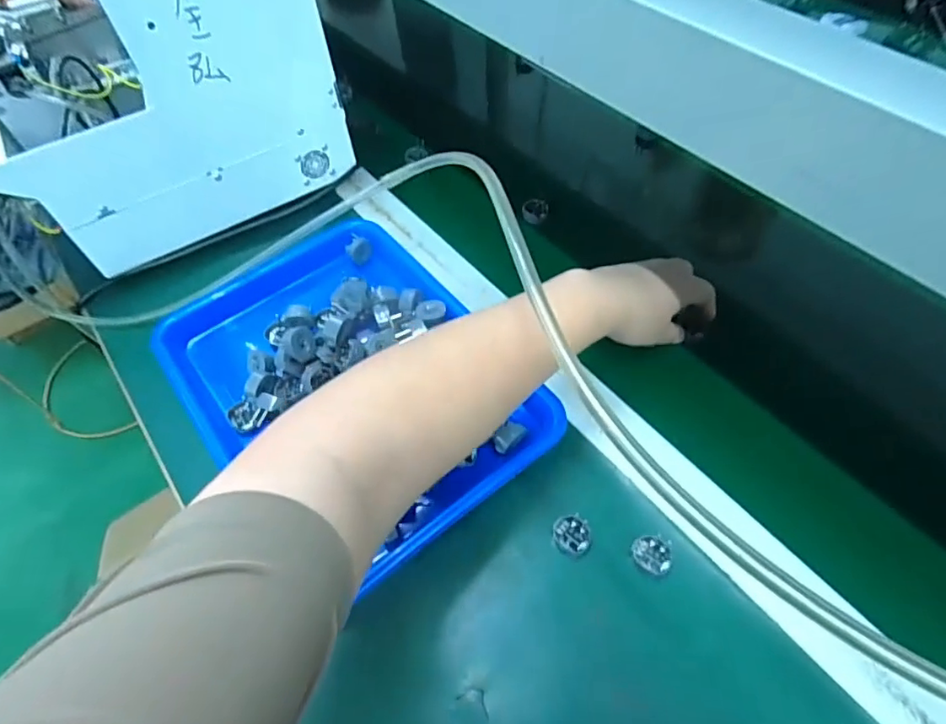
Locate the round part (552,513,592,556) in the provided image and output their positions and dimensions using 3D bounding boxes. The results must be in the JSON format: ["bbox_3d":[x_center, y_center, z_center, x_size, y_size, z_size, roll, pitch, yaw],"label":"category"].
[{"bbox_3d":[0.074,0.128,0.414,0.028,0.016,0.024,20,59,16],"label":"round part"}]

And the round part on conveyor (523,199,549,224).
[{"bbox_3d":[0.070,-0.170,0.629,0.028,0.007,0.034,20,59,16],"label":"round part on conveyor"}]

